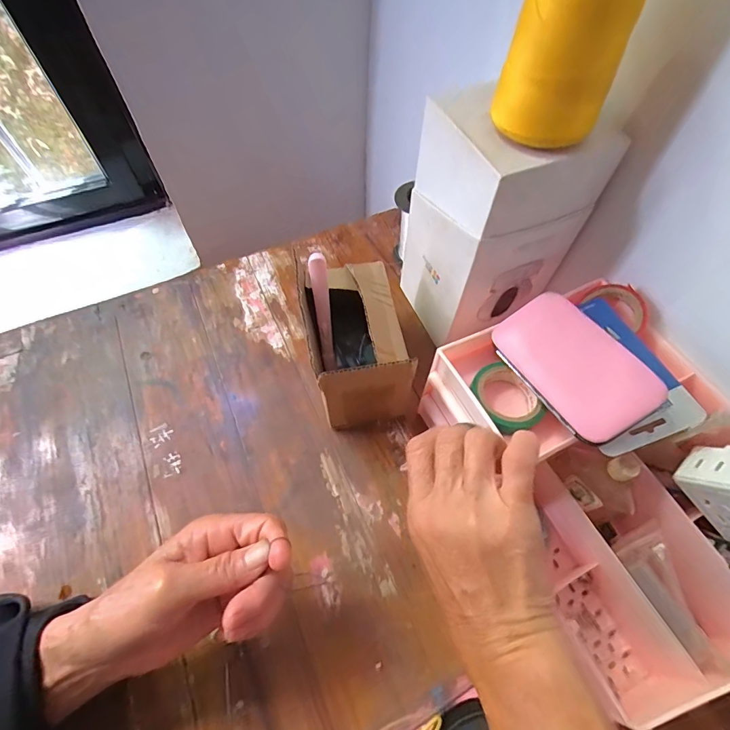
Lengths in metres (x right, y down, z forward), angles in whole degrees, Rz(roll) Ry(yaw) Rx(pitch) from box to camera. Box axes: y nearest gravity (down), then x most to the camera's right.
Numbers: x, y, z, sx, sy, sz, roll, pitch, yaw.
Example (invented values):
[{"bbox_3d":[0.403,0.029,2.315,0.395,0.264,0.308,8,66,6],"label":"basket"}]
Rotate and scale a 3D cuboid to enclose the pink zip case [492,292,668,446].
[{"bbox_3d":[0.144,0.001,0.284,0.063,0.019,0.109,-34,56,6],"label":"pink zip case"}]

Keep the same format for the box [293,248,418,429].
[{"bbox_3d":[-0.008,-0.022,0.372,0.083,0.124,0.128,-11,62,-5],"label":"box"}]

